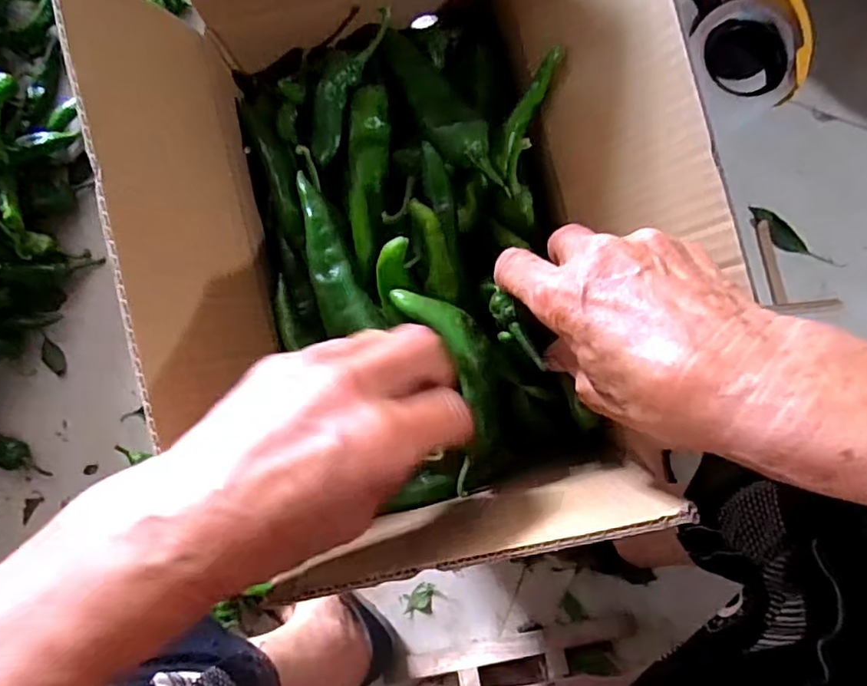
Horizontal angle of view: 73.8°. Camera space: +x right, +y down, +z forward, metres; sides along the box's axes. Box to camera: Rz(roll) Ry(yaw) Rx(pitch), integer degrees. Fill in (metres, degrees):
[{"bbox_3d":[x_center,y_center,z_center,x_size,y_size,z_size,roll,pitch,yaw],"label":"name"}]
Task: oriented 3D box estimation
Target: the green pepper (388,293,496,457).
[{"bbox_3d":[0.015,0.011,0.297,0.031,0.016,0.095,-28,103,-1],"label":"green pepper"}]

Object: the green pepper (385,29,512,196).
[{"bbox_3d":[0.004,-0.135,0.330,0.032,0.024,0.118,-28,69,-1],"label":"green pepper"}]

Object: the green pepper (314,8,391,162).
[{"bbox_3d":[-0.054,-0.152,0.338,0.023,0.022,0.088,26,91,1],"label":"green pepper"}]

